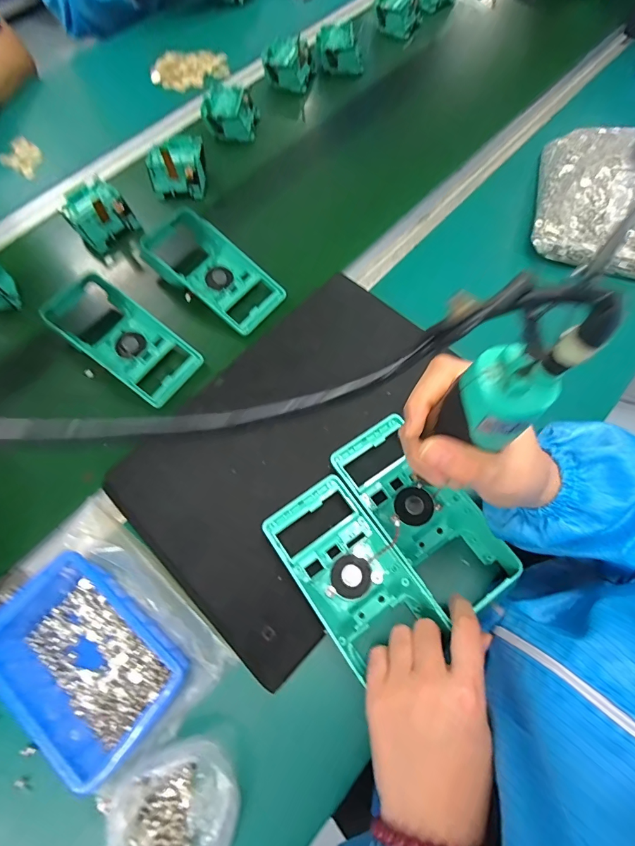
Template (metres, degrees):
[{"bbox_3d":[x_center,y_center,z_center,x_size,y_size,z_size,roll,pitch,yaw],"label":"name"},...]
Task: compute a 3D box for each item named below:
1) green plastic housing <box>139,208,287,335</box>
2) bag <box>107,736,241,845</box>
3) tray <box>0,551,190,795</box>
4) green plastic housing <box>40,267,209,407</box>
[{"bbox_3d":[-0.141,-0.195,0.500,0.198,0.047,0.087,36,73,16],"label":"green plastic housing"},{"bbox_3d":[-0.104,0.289,0.293,0.088,0.045,0.103,34,73,15],"label":"bag"},{"bbox_3d":[-0.191,0.188,0.328,0.159,0.049,0.098,37,73,16],"label":"tray"},{"bbox_3d":[-0.236,-0.104,0.465,0.195,0.047,0.088,32,72,14],"label":"green plastic housing"}]

